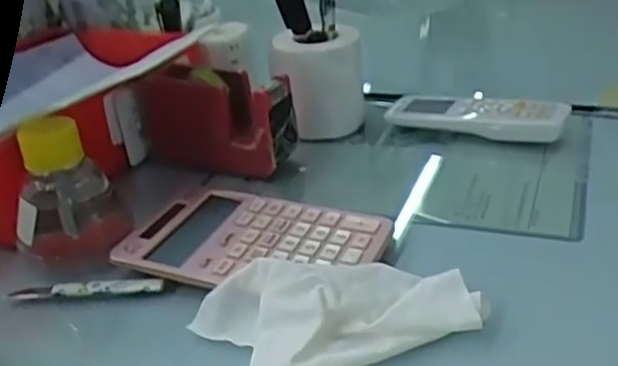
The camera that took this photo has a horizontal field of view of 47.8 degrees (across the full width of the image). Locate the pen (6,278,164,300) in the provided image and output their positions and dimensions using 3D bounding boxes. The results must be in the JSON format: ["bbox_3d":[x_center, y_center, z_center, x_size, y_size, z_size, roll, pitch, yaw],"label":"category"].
[{"bbox_3d":[-0.152,0.072,0.475,0.108,0.012,0.010,-2,28,8],"label":"pen"}]

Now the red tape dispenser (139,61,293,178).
[{"bbox_3d":[-0.087,-0.061,0.612,0.140,0.074,0.052,5,29,20],"label":"red tape dispenser"}]

